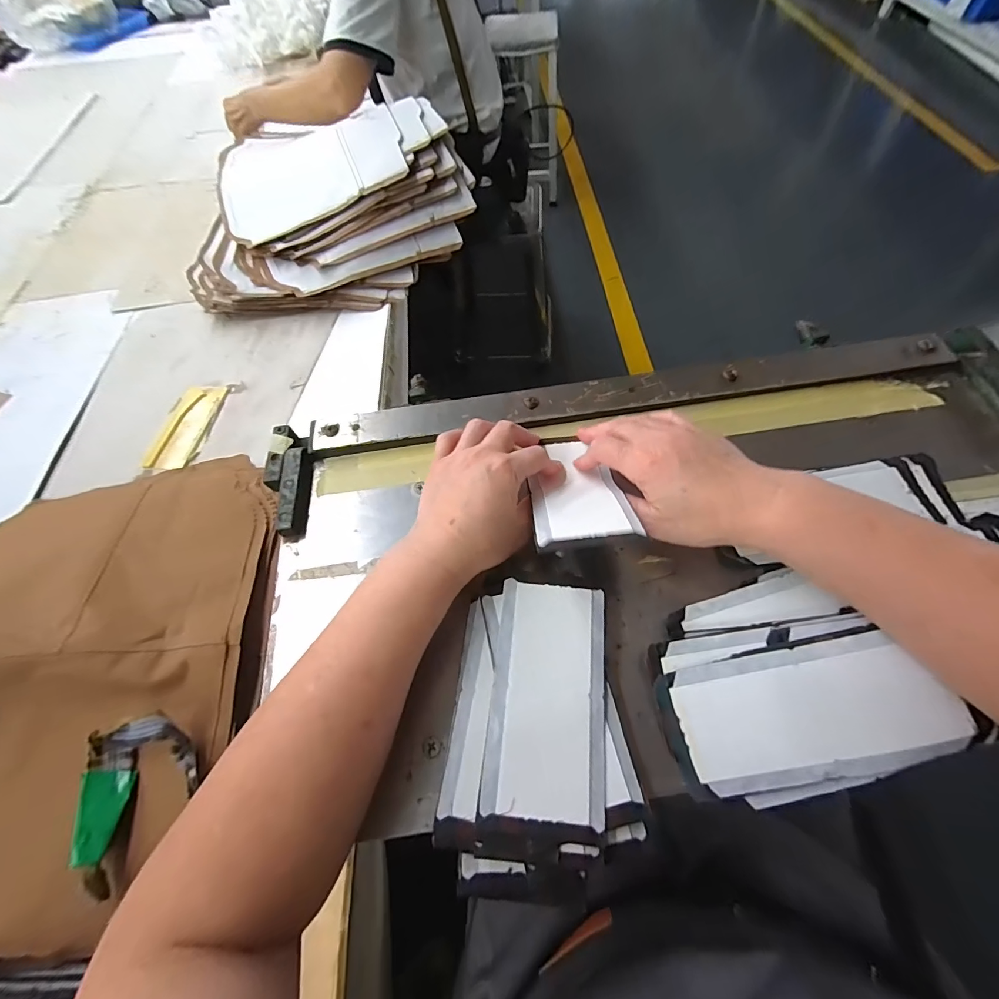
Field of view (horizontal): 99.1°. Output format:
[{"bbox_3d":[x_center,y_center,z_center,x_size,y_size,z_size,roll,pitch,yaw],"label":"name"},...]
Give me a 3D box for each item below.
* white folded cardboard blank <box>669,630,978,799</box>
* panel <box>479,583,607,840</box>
[{"bbox_3d":[0.180,0.122,0.246,0.141,0.010,0.068,-16,72,8],"label":"white folded cardboard blank"},{"bbox_3d":[0.031,0.123,0.263,0.069,0.007,0.140,4,62,6],"label":"panel"}]

